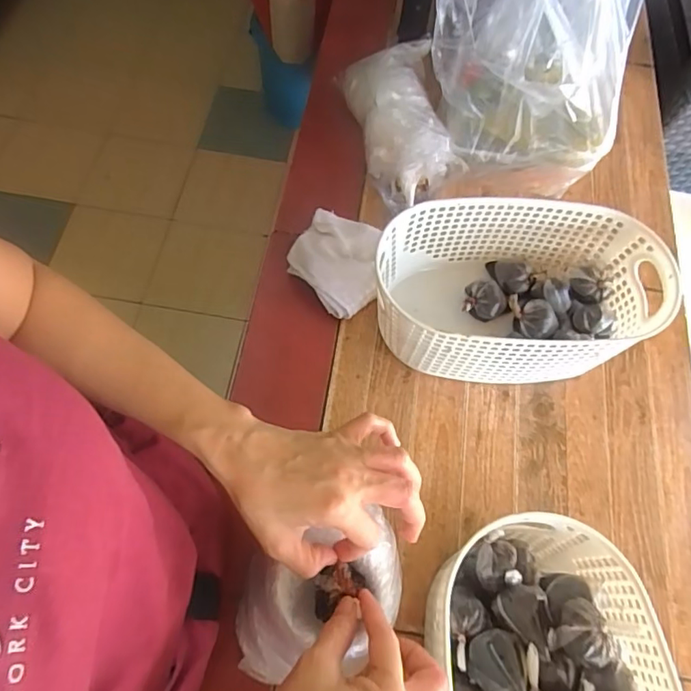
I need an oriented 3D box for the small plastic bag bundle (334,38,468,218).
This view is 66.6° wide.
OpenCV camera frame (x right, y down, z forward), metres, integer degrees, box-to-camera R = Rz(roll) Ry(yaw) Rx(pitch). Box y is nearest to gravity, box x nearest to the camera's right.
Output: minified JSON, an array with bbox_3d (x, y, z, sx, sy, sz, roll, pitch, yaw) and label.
[{"bbox_3d":[0.063,-0.276,0.634,0.107,0.076,0.224,-6,66,-6],"label":"small plastic bag bundle"}]

